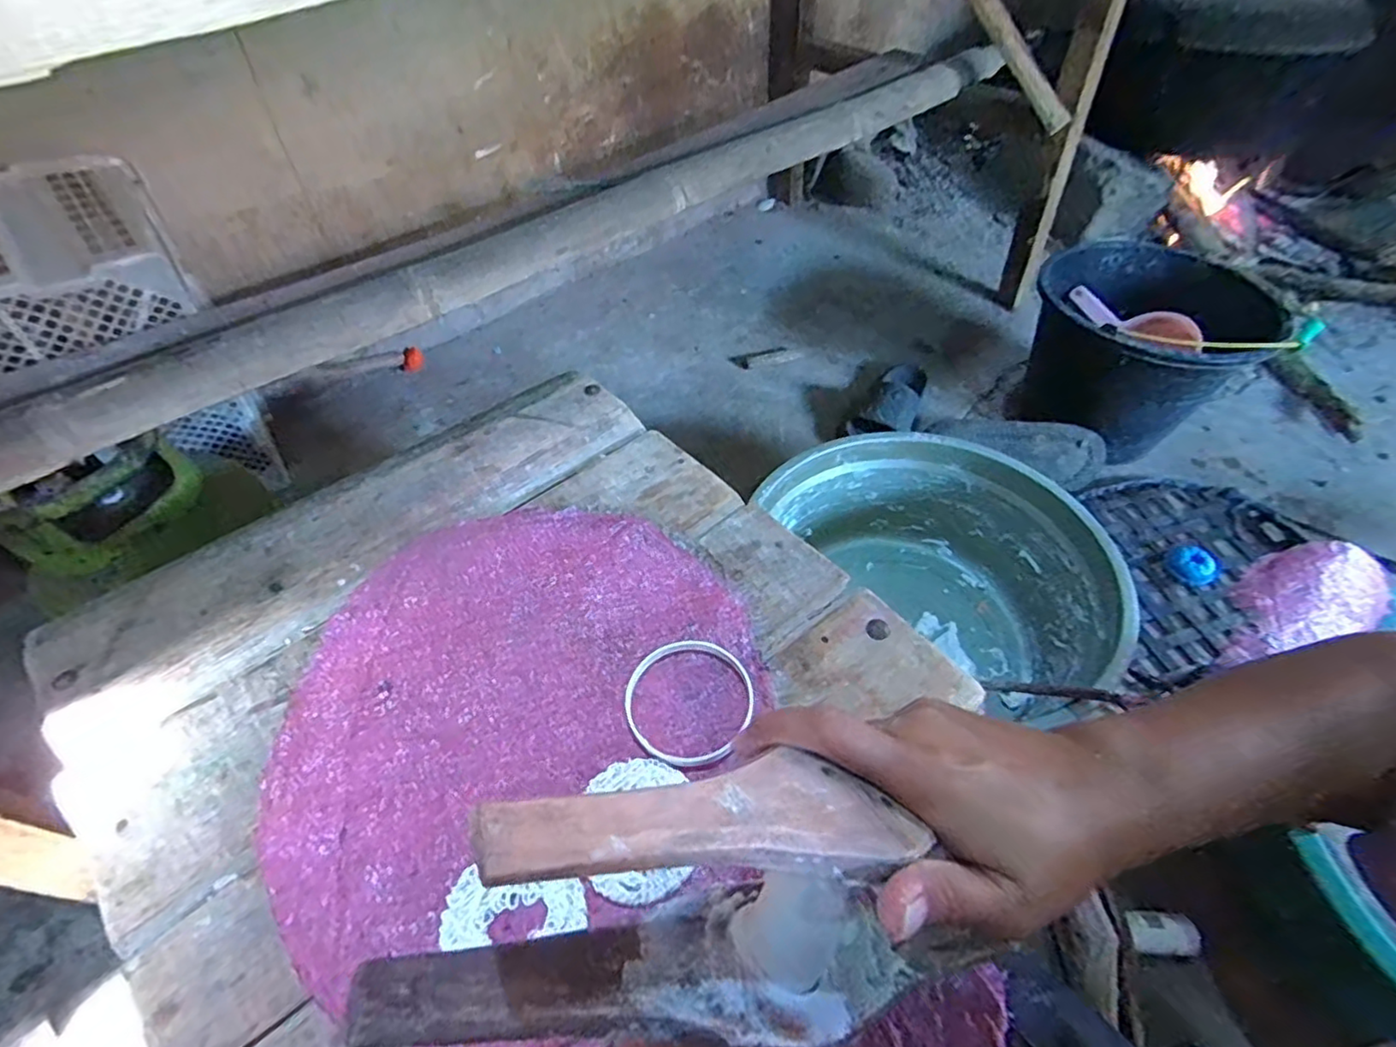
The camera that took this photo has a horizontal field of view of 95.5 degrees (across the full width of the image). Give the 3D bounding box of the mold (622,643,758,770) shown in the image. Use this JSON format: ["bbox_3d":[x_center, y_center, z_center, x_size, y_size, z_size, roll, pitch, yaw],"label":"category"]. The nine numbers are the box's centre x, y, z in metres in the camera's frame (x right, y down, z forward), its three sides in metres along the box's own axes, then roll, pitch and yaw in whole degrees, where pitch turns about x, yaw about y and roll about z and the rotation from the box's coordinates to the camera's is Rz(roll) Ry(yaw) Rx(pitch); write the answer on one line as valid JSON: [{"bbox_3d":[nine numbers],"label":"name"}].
[{"bbox_3d":[-0.008,0.123,0.447,0.090,0.010,0.090,0,50,0],"label":"mold"}]

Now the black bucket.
[{"bbox_3d":[0.671,-0.264,1.012,0.308,0.236,0.308,0,50,0],"label":"black bucket"}]

